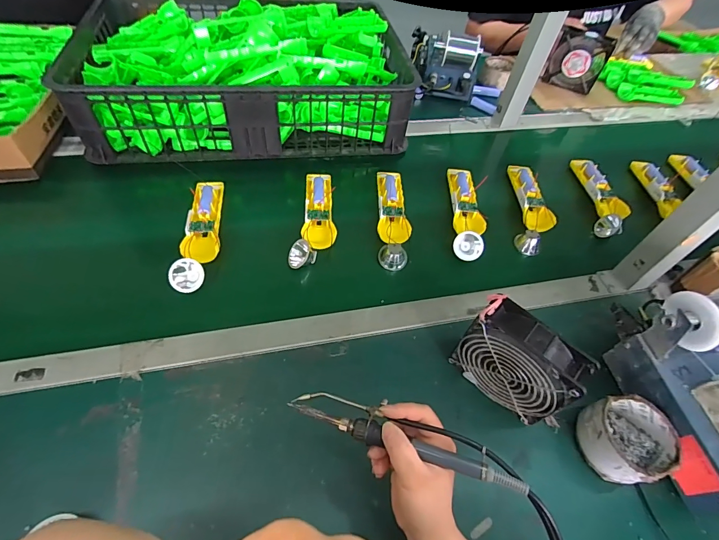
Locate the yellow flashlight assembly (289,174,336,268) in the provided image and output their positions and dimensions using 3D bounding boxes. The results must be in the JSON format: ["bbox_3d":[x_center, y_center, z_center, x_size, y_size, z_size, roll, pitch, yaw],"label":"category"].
[{"bbox_3d":[-0.066,-0.086,0.593,0.060,0.031,0.201,6,52,-2],"label":"yellow flashlight assembly"}]

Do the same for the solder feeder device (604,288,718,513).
[{"bbox_3d":[0.402,0.137,0.426,0.123,0.137,0.212,-6,53,-10],"label":"solder feeder device"}]

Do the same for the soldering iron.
[{"bbox_3d":[0.037,0.149,0.339,0.211,0.021,0.035,14,52,16],"label":"soldering iron"}]

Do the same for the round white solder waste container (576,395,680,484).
[{"bbox_3d":[0.301,0.193,0.427,0.085,0.058,0.083,3,52,-4],"label":"round white solder waste container"}]

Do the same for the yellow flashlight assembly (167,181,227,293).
[{"bbox_3d":[-0.234,-0.061,0.560,0.055,0.025,0.206,-2,53,-7],"label":"yellow flashlight assembly"}]

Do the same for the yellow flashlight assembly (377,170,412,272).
[{"bbox_3d":[0.054,-0.089,0.624,0.047,0.034,0.192,3,52,-3],"label":"yellow flashlight assembly"}]

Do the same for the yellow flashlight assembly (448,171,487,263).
[{"bbox_3d":[0.182,-0.104,0.636,0.053,0.030,0.204,8,52,0],"label":"yellow flashlight assembly"}]

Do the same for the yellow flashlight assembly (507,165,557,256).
[{"bbox_3d":[0.304,-0.116,0.671,0.056,0.034,0.207,9,52,1],"label":"yellow flashlight assembly"}]

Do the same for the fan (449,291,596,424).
[{"bbox_3d":[0.180,0.107,0.427,0.052,0.119,0.128,-36,64,-28],"label":"fan"}]

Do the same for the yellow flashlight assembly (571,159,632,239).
[{"bbox_3d":[0.449,-0.138,0.705,0.054,0.049,0.198,5,52,-2],"label":"yellow flashlight assembly"}]

